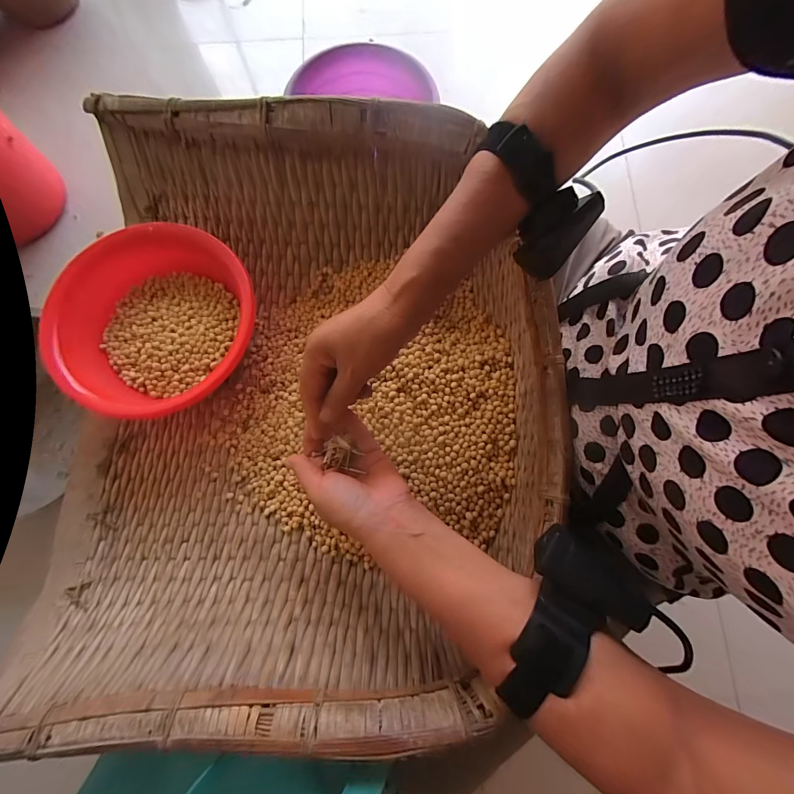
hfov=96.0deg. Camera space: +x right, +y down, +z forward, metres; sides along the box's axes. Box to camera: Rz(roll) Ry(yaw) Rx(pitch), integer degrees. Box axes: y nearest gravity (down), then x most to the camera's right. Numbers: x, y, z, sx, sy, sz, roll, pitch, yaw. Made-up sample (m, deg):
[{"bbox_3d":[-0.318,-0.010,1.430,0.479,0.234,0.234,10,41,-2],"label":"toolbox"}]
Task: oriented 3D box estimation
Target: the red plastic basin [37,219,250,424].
[{"bbox_3d":[-0.272,-0.085,0.421,0.209,0.072,0.211,0,78,0],"label":"red plastic basin"}]

